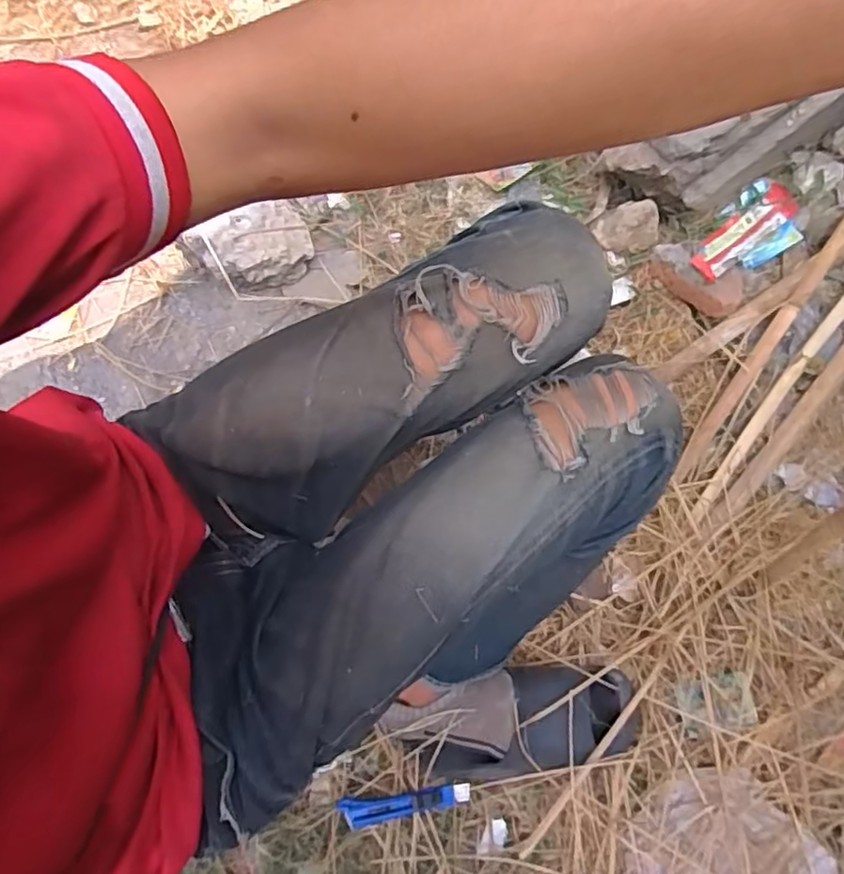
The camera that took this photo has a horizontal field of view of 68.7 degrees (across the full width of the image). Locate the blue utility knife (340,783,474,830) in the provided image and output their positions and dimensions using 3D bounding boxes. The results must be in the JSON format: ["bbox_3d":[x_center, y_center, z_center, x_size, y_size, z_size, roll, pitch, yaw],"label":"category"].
[{"bbox_3d":[-0.021,0.443,0.740,0.156,0.020,0.031,-7,76,-2],"label":"blue utility knife"}]

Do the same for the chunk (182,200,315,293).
[{"bbox_3d":[-0.246,-0.281,0.928,0.161,0.098,0.088,-30,78,-8],"label":"chunk"}]

